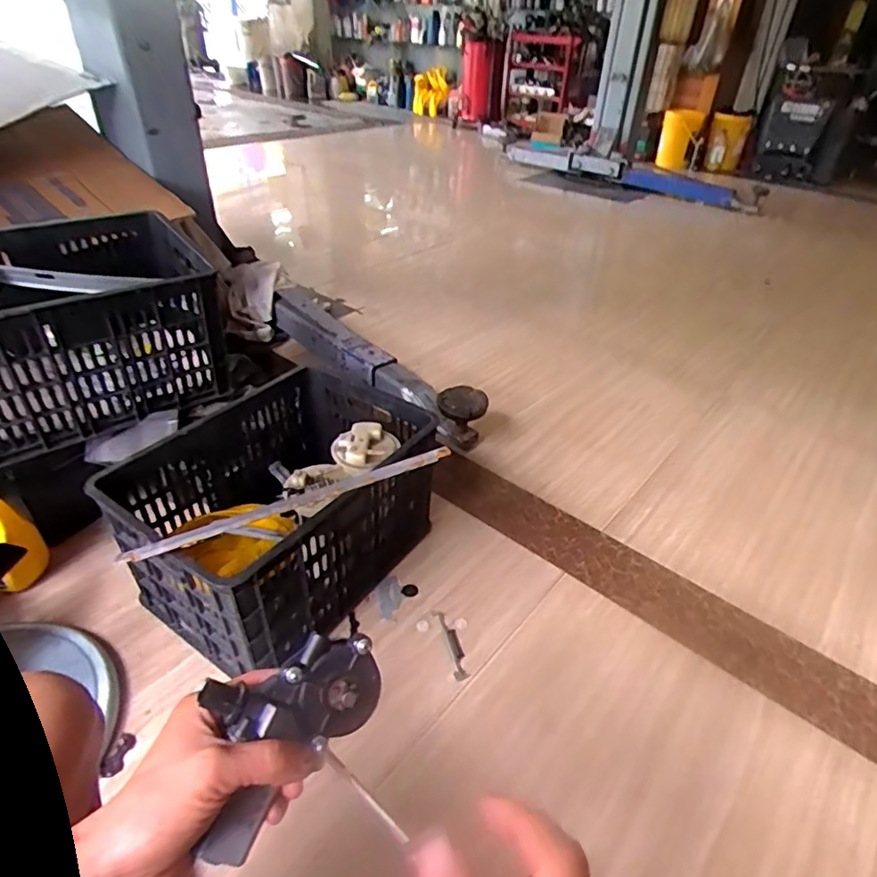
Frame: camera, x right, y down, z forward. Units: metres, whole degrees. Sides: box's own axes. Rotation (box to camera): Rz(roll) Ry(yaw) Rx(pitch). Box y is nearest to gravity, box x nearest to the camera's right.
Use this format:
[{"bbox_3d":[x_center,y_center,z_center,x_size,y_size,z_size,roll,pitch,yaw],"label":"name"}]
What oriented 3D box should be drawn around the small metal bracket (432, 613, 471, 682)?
[{"bbox_3d":[0.023,0.352,0.966,0.028,0.004,0.132,-7,37,-15],"label":"small metal bracket"}]

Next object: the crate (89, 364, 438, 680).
[{"bbox_3d":[-0.271,0.127,1.010,0.361,0.291,0.483,24,42,25],"label":"crate"}]

